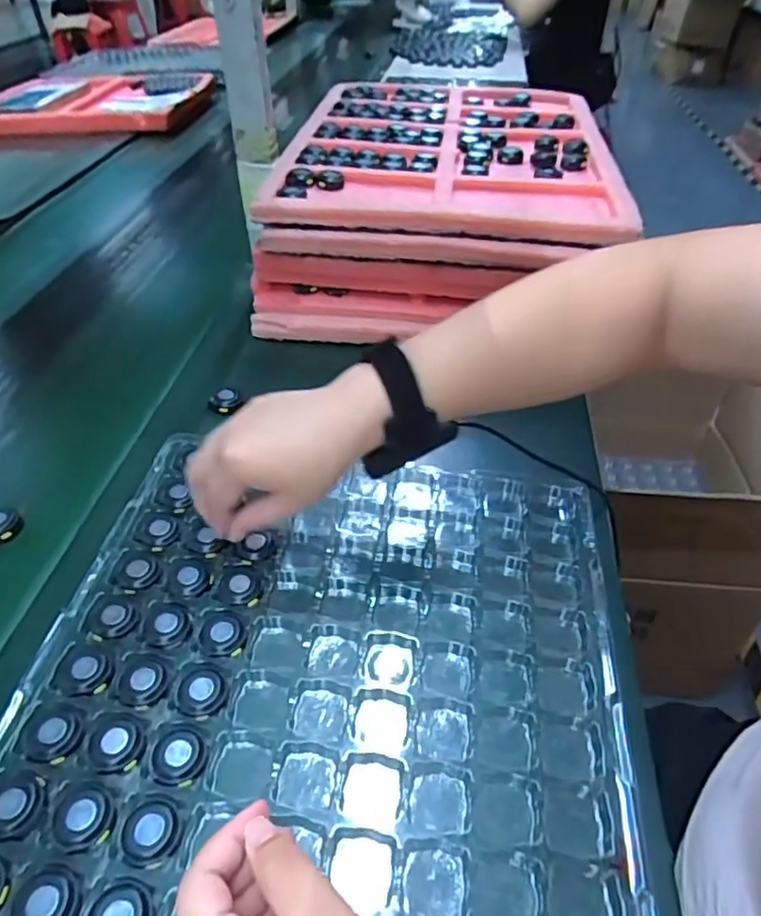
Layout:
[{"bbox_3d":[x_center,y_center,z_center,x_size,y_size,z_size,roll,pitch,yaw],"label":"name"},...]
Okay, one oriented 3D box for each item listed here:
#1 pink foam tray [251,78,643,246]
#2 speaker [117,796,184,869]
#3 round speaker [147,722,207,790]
[{"bbox_3d":[0.083,-0.393,0.740,0.369,0.023,0.494,6,43,7],"label":"pink foam tray"},{"bbox_3d":[-0.118,0.191,0.308,0.030,0.007,0.031,-1,43,0],"label":"speaker"},{"bbox_3d":[-0.113,0.164,0.334,0.030,0.009,0.032,-1,43,0],"label":"round speaker"}]

